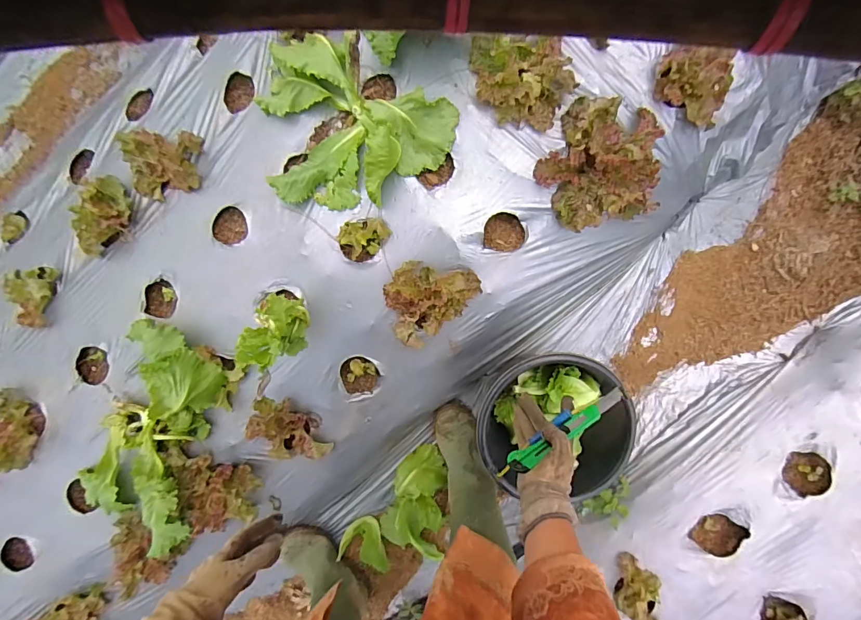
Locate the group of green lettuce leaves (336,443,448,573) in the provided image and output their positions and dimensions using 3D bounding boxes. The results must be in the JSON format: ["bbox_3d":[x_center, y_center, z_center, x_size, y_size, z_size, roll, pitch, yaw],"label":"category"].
[{"bbox_3d":[-0.041,0.479,0.942,0.192,0.084,0.319,38,91,2],"label":"group of green lettuce leaves"}]

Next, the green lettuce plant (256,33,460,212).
[{"bbox_3d":[-0.162,-0.308,0.732,0.361,0.124,0.271,26,91,3],"label":"green lettuce plant"}]

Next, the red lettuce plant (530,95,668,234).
[{"bbox_3d":[0.294,-0.257,0.713,0.200,0.096,0.203,0,89,3],"label":"red lettuce plant"}]

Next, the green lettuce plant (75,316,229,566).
[{"bbox_3d":[-0.531,0.244,0.777,0.225,0.111,0.433,19,90,3],"label":"green lettuce plant"}]

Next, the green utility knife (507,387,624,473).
[{"bbox_3d":[0.188,0.166,0.568,0.183,0.019,0.023,-32,88,-1],"label":"green utility knife"}]

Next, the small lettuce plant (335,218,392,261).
[{"bbox_3d":[-0.125,-0.136,0.752,0.091,0.042,0.075,-40,88,2],"label":"small lettuce plant"}]

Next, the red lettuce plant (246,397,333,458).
[{"bbox_3d":[-0.278,0.244,0.802,0.161,0.072,0.101,29,91,3],"label":"red lettuce plant"}]

